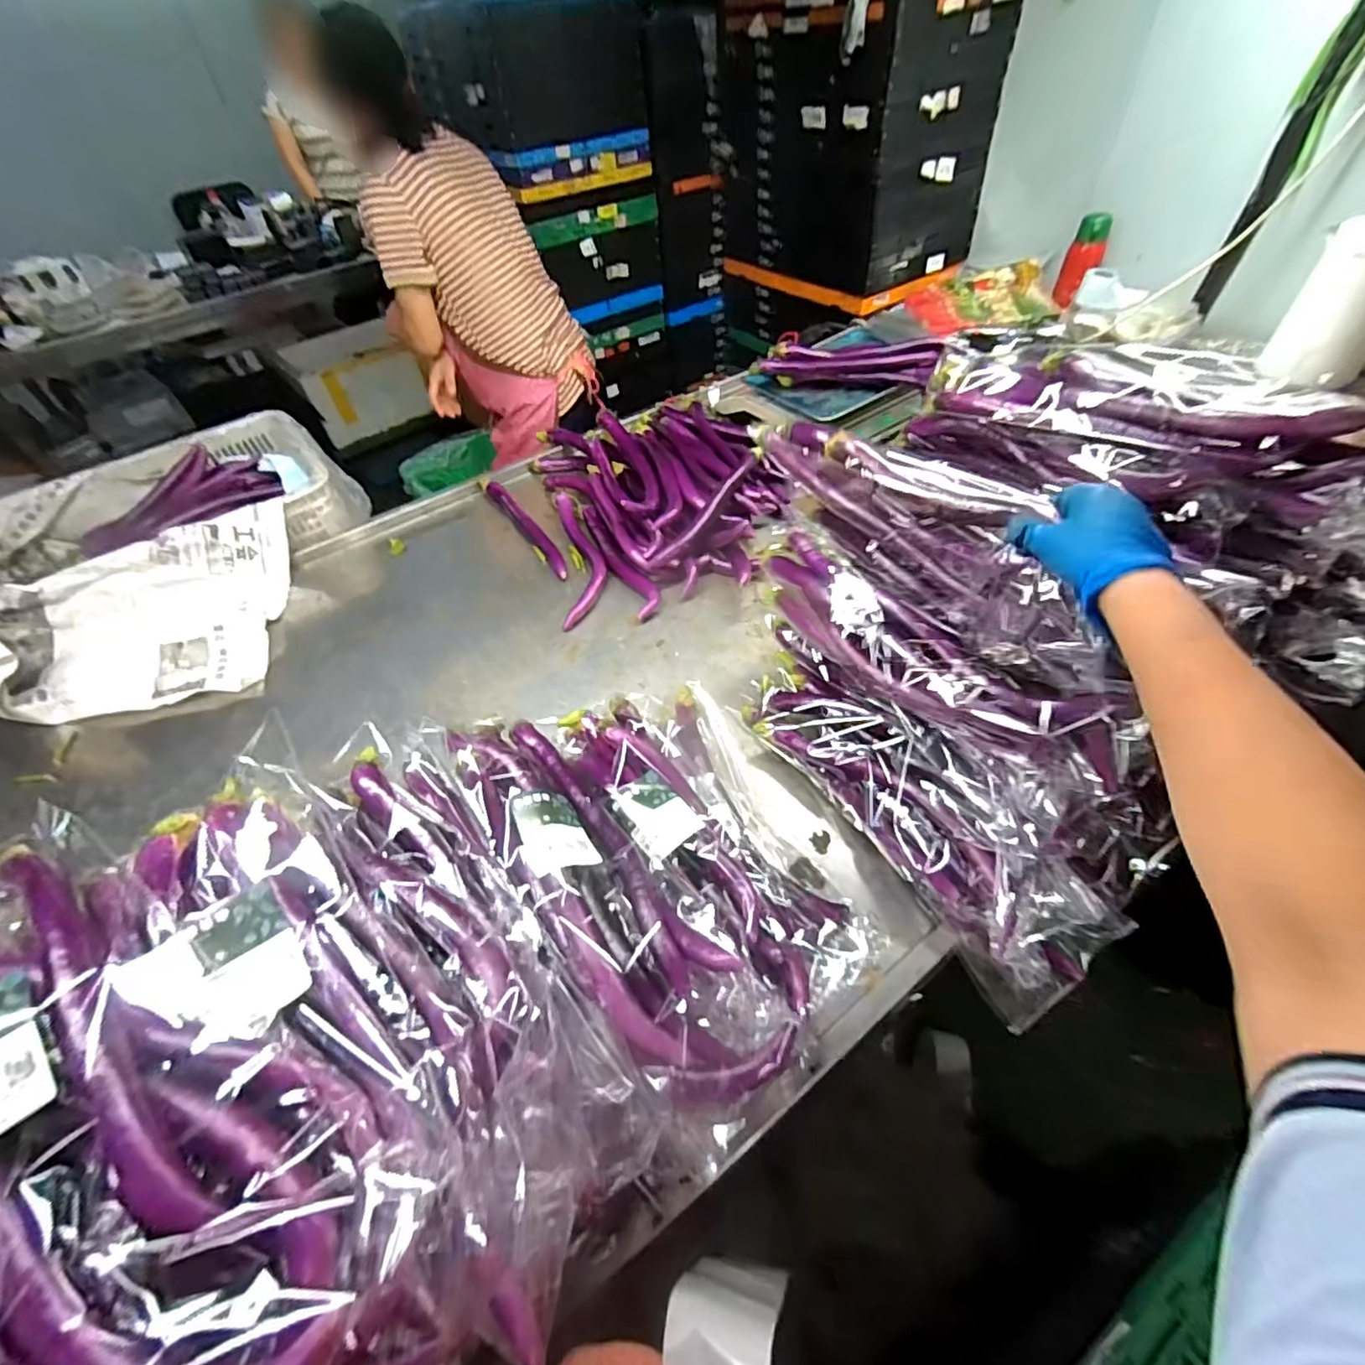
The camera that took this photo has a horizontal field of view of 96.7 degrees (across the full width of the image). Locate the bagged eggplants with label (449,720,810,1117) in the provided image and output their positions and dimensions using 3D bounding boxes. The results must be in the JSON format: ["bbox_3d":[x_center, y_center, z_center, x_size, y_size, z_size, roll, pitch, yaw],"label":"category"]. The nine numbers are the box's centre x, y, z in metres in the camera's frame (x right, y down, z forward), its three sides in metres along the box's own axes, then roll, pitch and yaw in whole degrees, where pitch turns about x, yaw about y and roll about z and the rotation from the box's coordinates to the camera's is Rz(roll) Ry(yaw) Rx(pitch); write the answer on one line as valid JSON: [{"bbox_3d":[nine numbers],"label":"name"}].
[{"bbox_3d":[-0.071,0.151,0.499,0.130,0.063,0.392,-31,53,-21],"label":"bagged eggplants with label"}]

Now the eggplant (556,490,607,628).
[{"bbox_3d":[-0.168,-0.220,1.012,0.072,0.025,0.347,-9,48,-3],"label":"eggplant"}]

